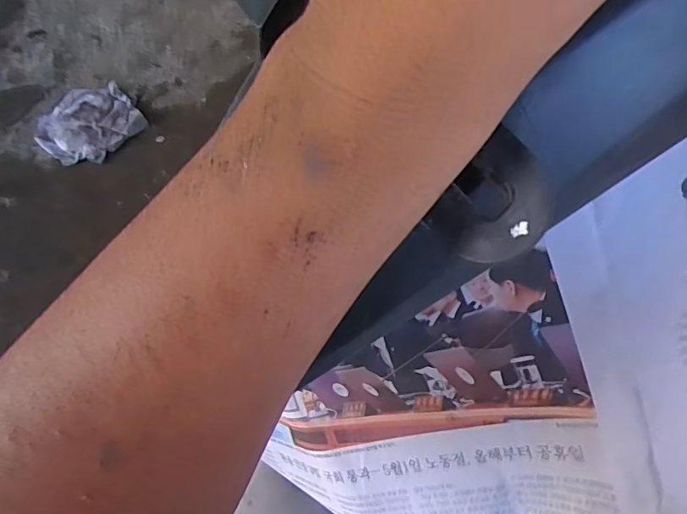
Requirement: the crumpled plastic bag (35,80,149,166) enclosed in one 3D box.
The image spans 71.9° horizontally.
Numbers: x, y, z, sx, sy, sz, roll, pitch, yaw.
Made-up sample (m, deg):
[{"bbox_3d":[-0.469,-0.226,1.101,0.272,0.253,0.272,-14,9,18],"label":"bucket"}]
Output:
[{"bbox_3d":[-0.508,-0.271,0.948,0.167,0.034,0.194,32,64,15],"label":"crumpled plastic bag"}]

